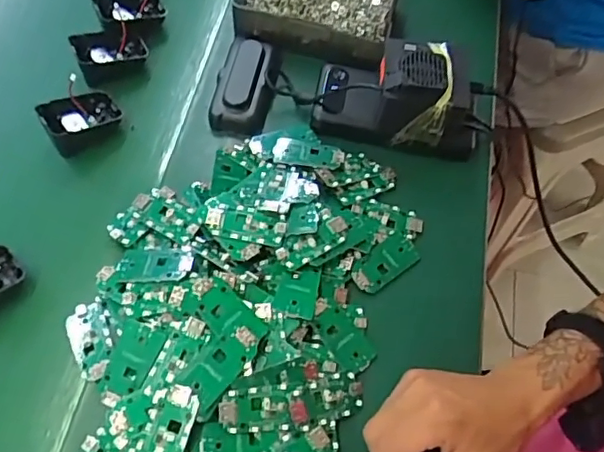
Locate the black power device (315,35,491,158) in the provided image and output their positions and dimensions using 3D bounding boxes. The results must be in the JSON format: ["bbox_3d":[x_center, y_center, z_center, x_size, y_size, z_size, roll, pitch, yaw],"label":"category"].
[{"bbox_3d":[0.093,-0.125,0.515,0.157,0.072,0.072,13,64,6],"label":"black power device"}]

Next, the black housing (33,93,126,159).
[{"bbox_3d":[-0.204,-0.100,0.523,0.066,0.034,0.047,-32,68,-16],"label":"black housing"}]

